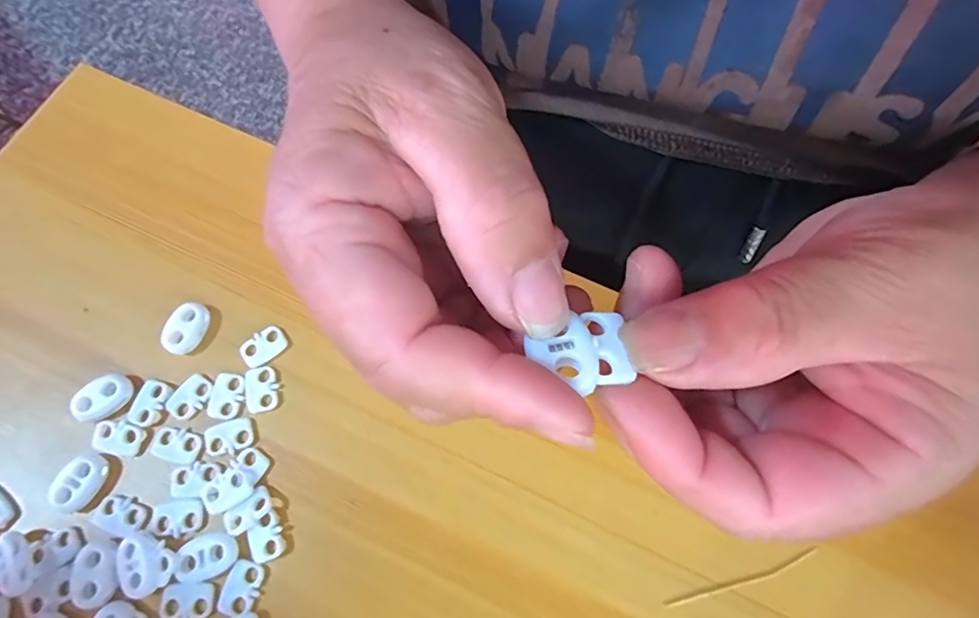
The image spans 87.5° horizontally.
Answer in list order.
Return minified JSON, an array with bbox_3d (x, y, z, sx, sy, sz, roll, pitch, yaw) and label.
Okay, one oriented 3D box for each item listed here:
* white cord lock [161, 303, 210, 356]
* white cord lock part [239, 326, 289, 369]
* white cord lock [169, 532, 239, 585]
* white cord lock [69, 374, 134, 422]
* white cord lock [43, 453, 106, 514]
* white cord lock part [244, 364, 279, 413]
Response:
[{"bbox_3d":[-0.127,0.008,0.214,0.013,0.009,0.022,23,73,7],"label":"white cord lock"},{"bbox_3d":[-0.094,0.016,0.214,0.019,0.004,0.013,-41,77,-13],"label":"white cord lock part"},{"bbox_3d":[-0.103,0.090,0.186,0.021,0.005,0.016,-17,73,-6],"label":"white cord lock"},{"bbox_3d":[-0.155,0.035,0.203,0.021,0.005,0.013,-40,76,-13],"label":"white cord lock"},{"bbox_3d":[-0.156,0.066,0.194,0.013,0.007,0.021,17,72,5],"label":"white cord lock"},{"bbox_3d":[-0.093,0.032,0.208,0.013,0.004,0.019,-11,72,-4],"label":"white cord lock part"}]

